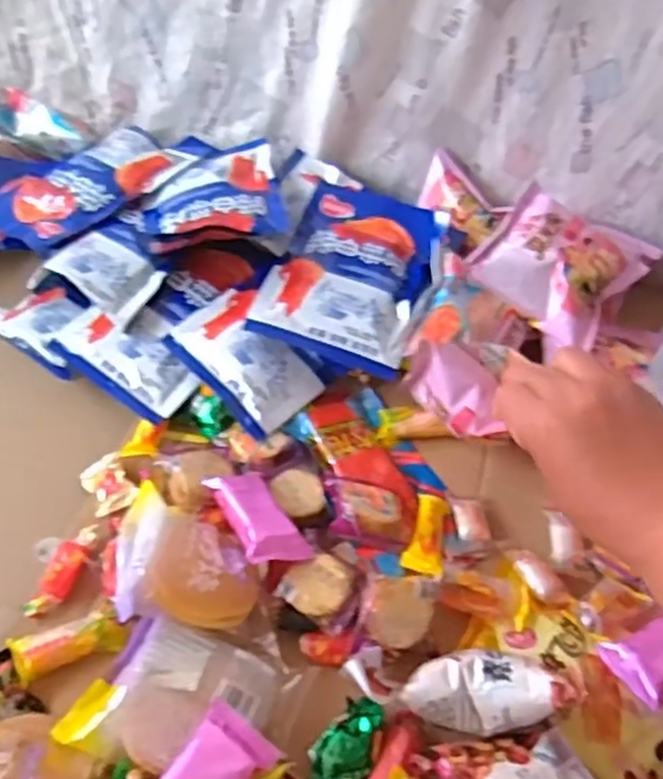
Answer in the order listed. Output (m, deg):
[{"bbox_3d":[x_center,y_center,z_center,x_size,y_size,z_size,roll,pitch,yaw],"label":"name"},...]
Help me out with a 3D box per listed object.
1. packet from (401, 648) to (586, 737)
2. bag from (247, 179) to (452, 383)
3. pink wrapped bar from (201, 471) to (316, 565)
[{"bbox_3d":[0.085,0.158,0.401,0.087,0.026,0.038,-6,49,10],"label":"packet"},{"bbox_3d":[0.019,-0.097,0.612,0.120,0.032,0.183,15,51,9],"label":"bag"},{"bbox_3d":[-0.050,0.081,0.489,0.038,0.019,0.088,-25,41,-22],"label":"pink wrapped bar"}]

